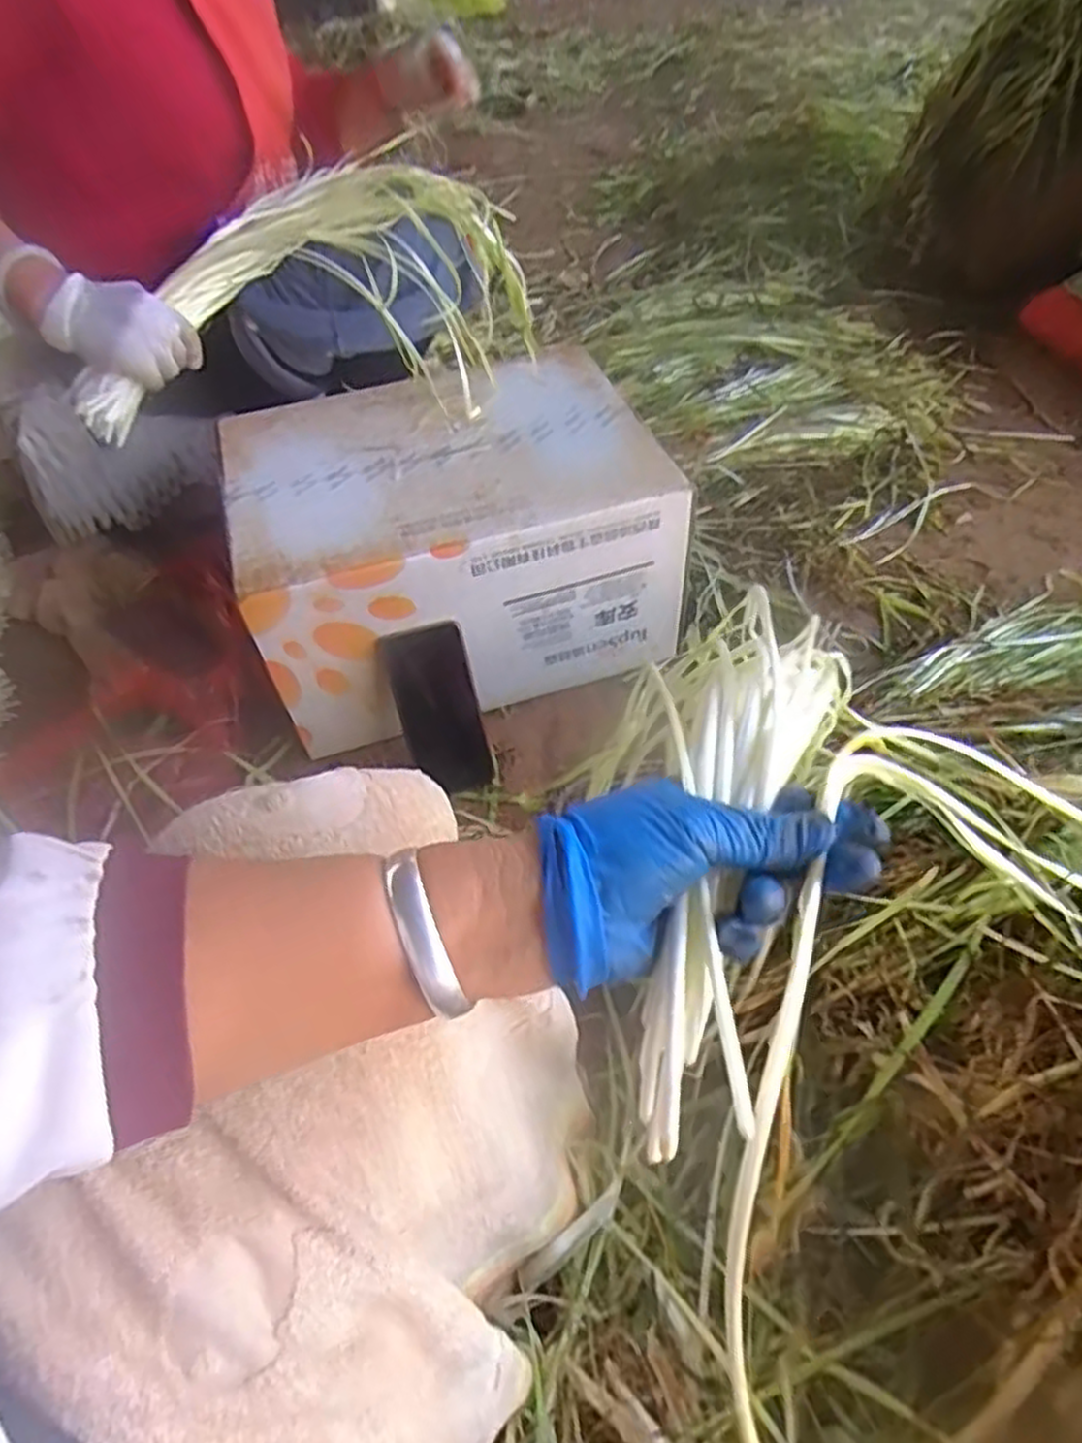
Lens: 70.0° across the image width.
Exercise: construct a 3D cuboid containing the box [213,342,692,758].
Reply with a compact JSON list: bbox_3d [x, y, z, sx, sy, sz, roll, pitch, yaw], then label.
[{"bbox_3d":[-0.096,-0.204,0.858,0.423,0.214,0.315,-13,50,-9],"label":"box"}]

